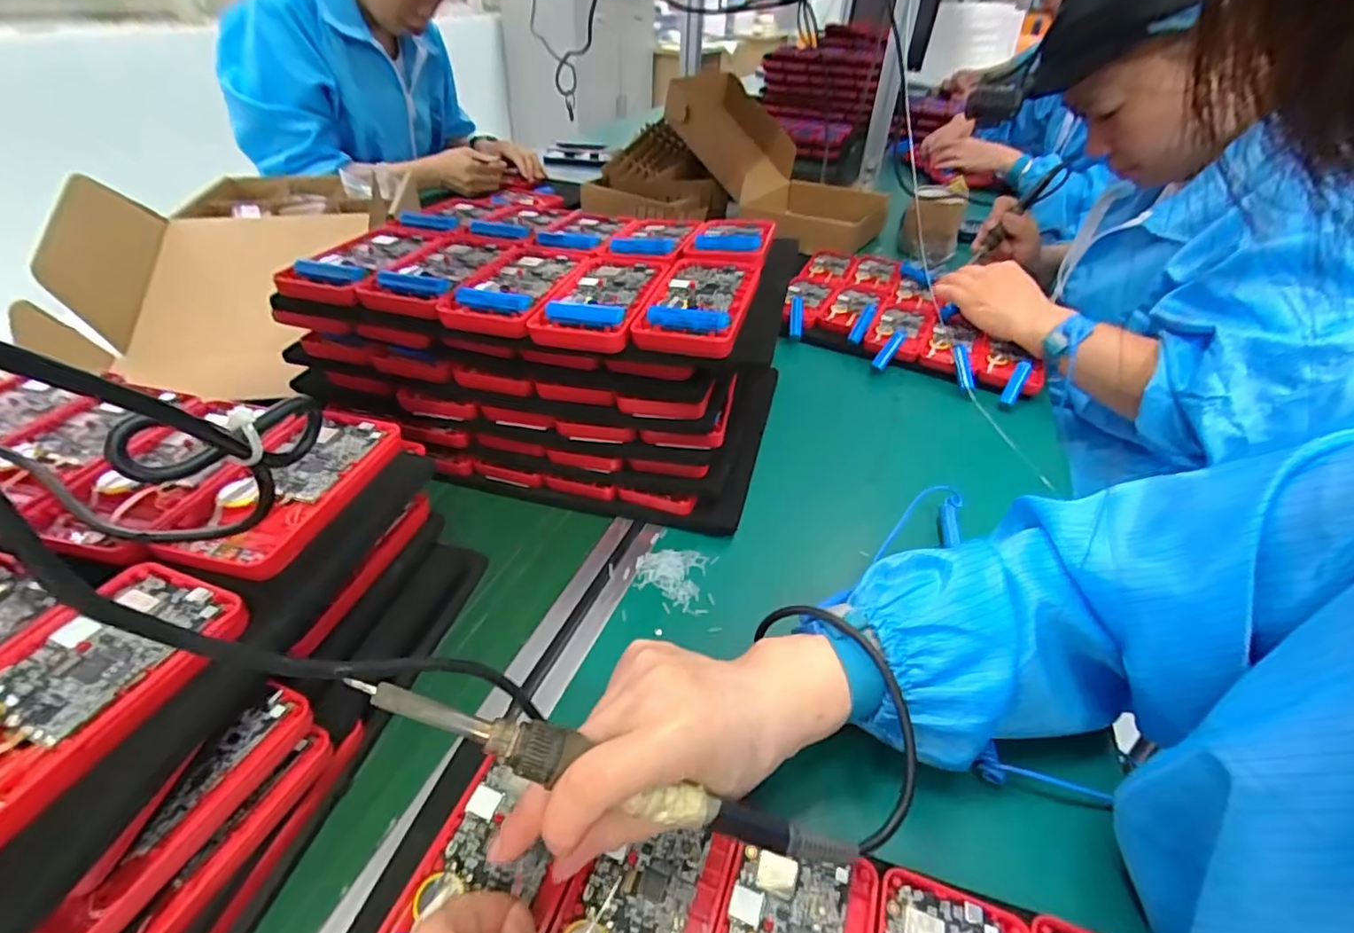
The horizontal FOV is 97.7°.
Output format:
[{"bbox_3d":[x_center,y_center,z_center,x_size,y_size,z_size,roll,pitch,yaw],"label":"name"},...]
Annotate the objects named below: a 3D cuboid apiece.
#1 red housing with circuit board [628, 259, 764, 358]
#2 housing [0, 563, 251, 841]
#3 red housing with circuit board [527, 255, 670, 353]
[{"bbox_3d":[0.016,-0.114,0.394,0.064,0.013,0.124,11,41,10],"label":"red housing with circuit board"},{"bbox_3d":[-0.233,0.084,0.216,0.072,0.009,0.120,18,42,18],"label":"housing"},{"bbox_3d":[-0.050,-0.118,0.402,0.065,0.015,0.125,11,40,9],"label":"red housing with circuit board"}]

